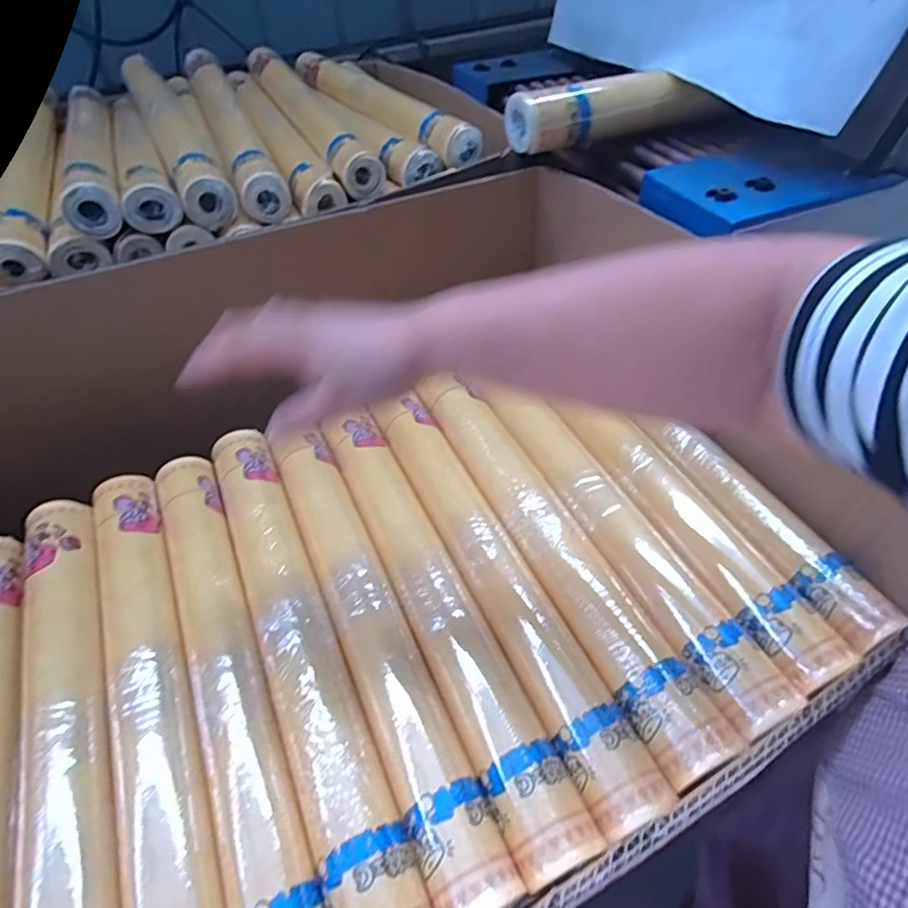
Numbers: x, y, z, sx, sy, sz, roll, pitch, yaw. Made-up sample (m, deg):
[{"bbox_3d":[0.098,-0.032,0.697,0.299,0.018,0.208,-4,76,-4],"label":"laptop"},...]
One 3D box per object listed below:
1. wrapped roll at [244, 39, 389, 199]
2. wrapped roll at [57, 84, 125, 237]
[{"bbox_3d":[-0.225,-0.538,0.882,0.074,0.080,0.470,-23,51,-16],"label":"wrapped roll"},{"bbox_3d":[-0.534,-0.448,0.812,0.067,0.072,0.502,-21,50,-14],"label":"wrapped roll"}]

